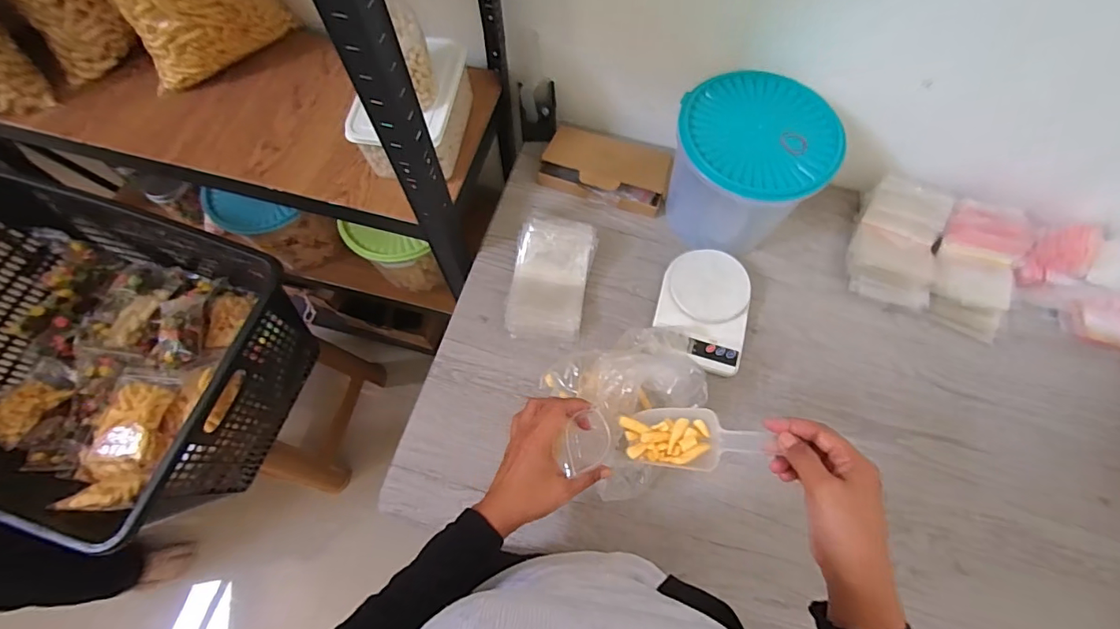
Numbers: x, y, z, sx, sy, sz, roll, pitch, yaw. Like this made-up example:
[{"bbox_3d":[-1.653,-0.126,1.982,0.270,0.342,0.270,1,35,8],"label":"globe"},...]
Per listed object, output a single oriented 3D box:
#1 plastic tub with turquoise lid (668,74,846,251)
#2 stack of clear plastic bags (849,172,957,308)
[{"bbox_3d":[0.255,-0.205,0.717,0.192,0.196,0.184,0,69,-1],"label":"plastic tub with turquoise lid"},{"bbox_3d":[0.504,-0.107,0.725,0.118,0.064,0.173,21,70,7],"label":"stack of clear plastic bags"}]

